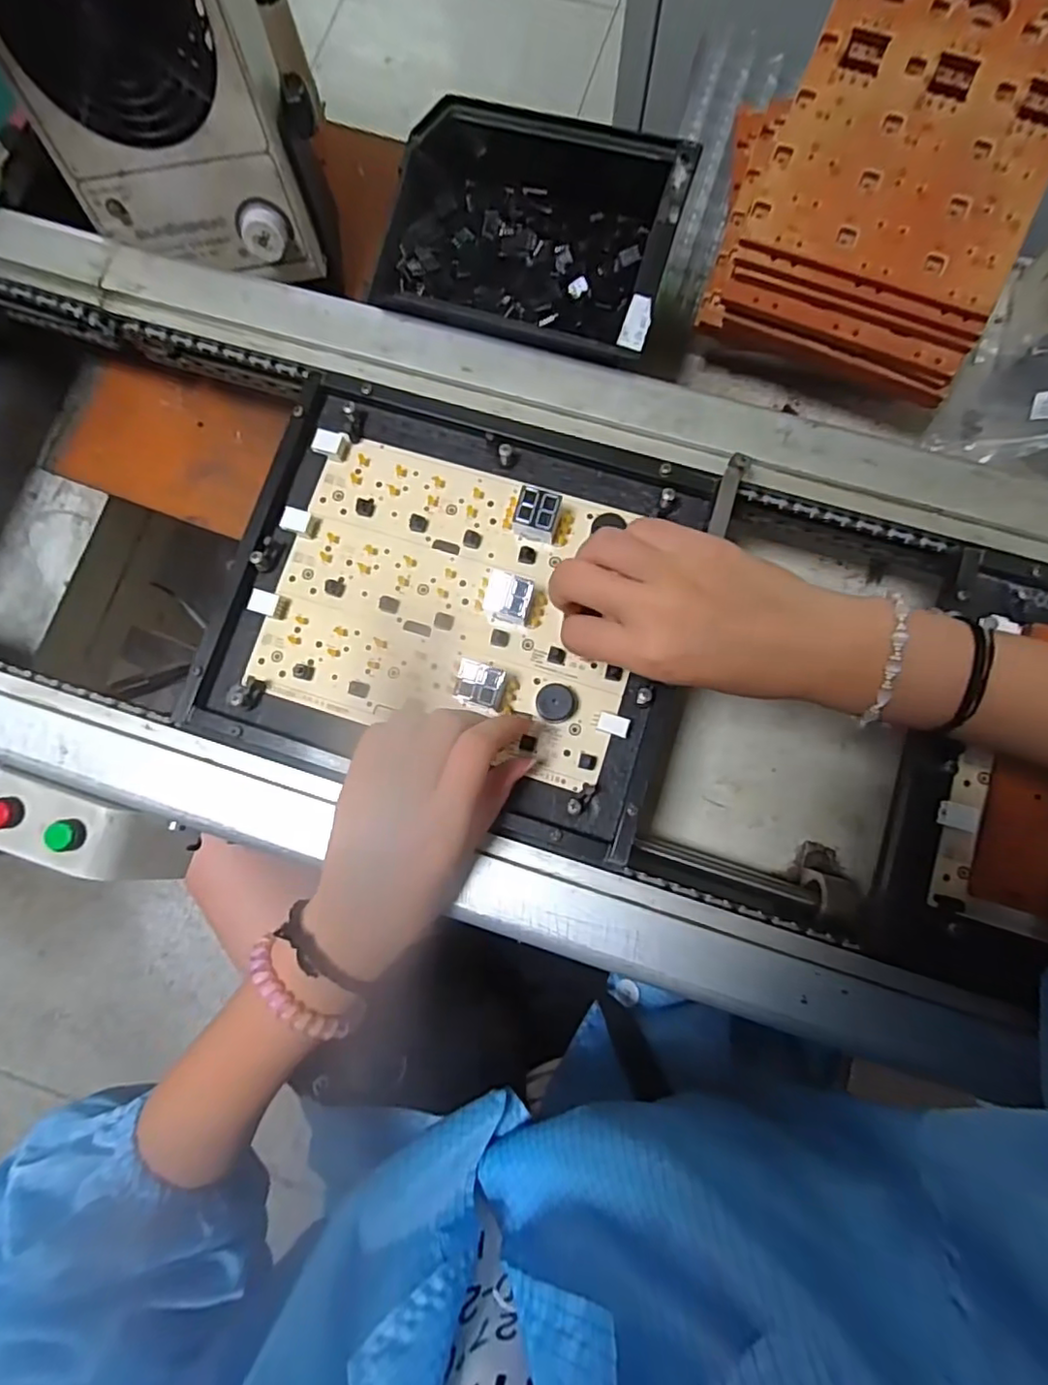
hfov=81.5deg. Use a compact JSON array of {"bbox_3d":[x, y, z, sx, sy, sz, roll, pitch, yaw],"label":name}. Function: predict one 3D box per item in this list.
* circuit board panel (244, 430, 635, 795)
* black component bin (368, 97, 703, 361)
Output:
[{"bbox_3d":[-0.041,-0.053,0.352,0.216,0.027,0.162,16,85,4],"label":"circuit board panel"},{"bbox_3d":[0.001,-0.299,0.394,0.186,0.062,0.149,15,84,6],"label":"black component bin"}]

